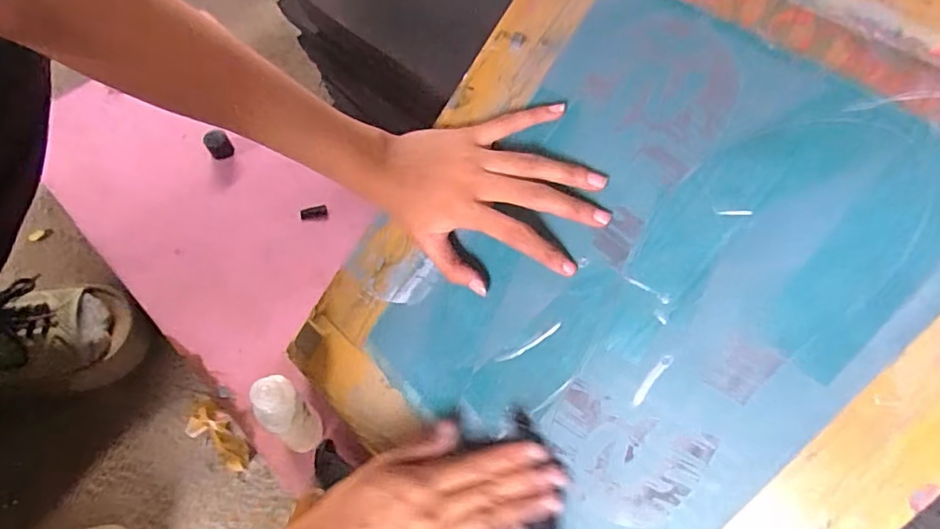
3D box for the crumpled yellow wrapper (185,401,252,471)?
[{"bbox_3d":[-0.223,0.151,0.485,0.078,0.027,0.031,30,64,17],"label":"crumpled yellow wrapper"}]

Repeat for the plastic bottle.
[{"bbox_3d":[-0.132,0.113,0.403,0.031,0.095,0.032,0,59,1],"label":"plastic bottle"}]

